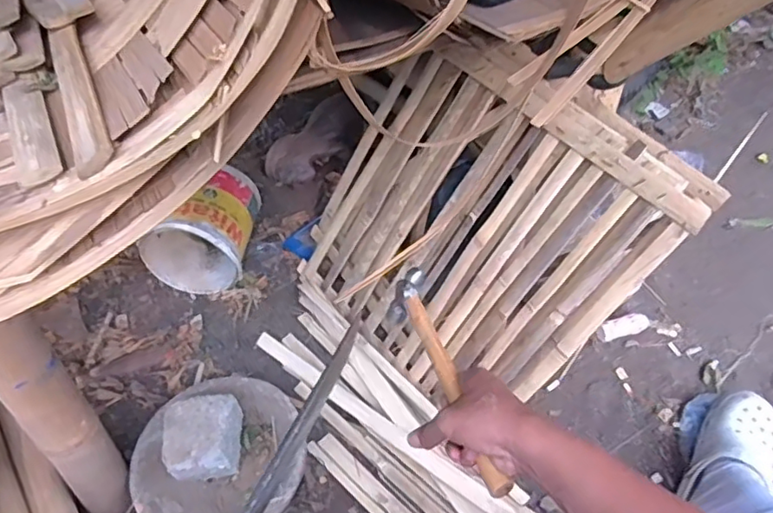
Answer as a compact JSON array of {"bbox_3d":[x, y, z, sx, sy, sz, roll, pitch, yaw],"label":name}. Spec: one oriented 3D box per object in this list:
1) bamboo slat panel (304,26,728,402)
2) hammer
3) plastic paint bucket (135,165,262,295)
[{"bbox_3d":[0.124,-0.046,0.934,0.558,0.523,0.056,41,25,31],"label":"bamboo slat panel"},{"bbox_3d":[0.057,0.119,0.588,0.034,0.063,0.262,-12,41,-12],"label":"hammer"},{"bbox_3d":[-0.348,-0.051,1.125,0.179,0.194,0.203,5,45,5],"label":"plastic paint bucket"}]

